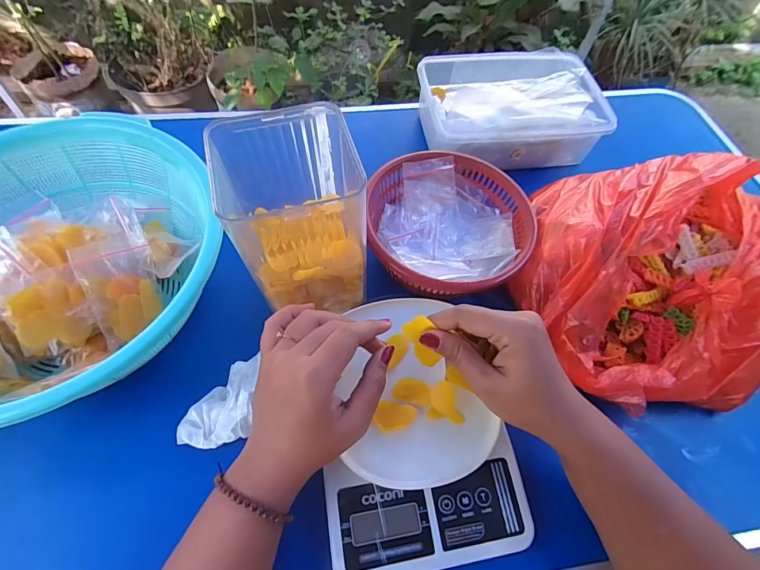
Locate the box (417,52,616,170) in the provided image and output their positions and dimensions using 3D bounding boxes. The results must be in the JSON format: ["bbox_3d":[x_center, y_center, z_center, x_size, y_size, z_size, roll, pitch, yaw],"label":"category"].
[{"bbox_3d":[0.169,-0.237,0.529,0.235,0.076,0.155,-1,58,-5],"label":"box"}]

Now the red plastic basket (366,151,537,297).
[{"bbox_3d":[0.072,-0.067,0.420,0.169,0.052,0.154,2,58,-3],"label":"red plastic basket"}]

